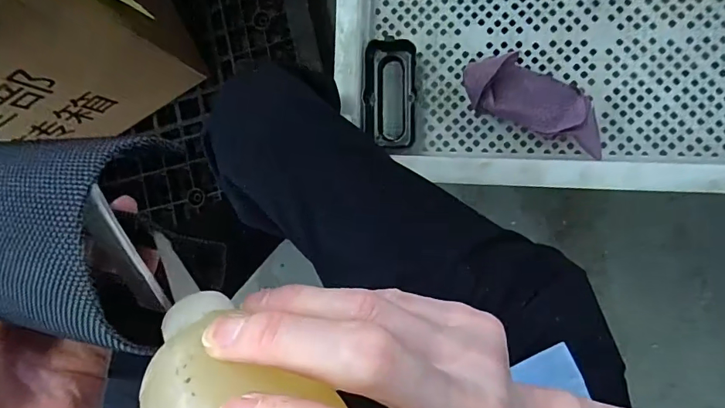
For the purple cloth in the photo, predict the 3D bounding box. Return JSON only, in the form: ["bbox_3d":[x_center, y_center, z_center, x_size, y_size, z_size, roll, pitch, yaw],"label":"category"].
[{"bbox_3d":[0.166,-0.102,0.455,0.139,0.033,0.063,24,93,9],"label":"purple cloth"}]

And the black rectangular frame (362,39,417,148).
[{"bbox_3d":[0.028,-0.110,0.477,0.050,0.029,0.102,3,90,10],"label":"black rectangular frame"}]

